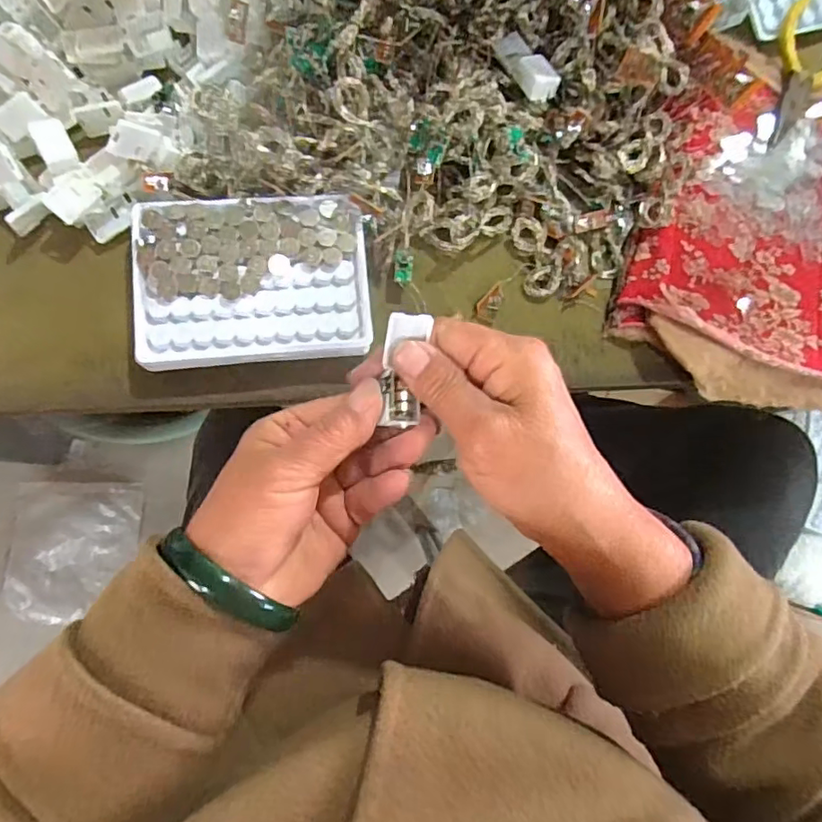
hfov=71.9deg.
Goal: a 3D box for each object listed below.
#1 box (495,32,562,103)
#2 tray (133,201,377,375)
[{"bbox_3d":[0.071,-0.210,0.344,0.020,0.015,0.049,-21,66,-8],"label":"box"},{"bbox_3d":[-0.090,-0.075,0.325,0.128,0.012,0.094,-4,83,-6],"label":"tray"}]

